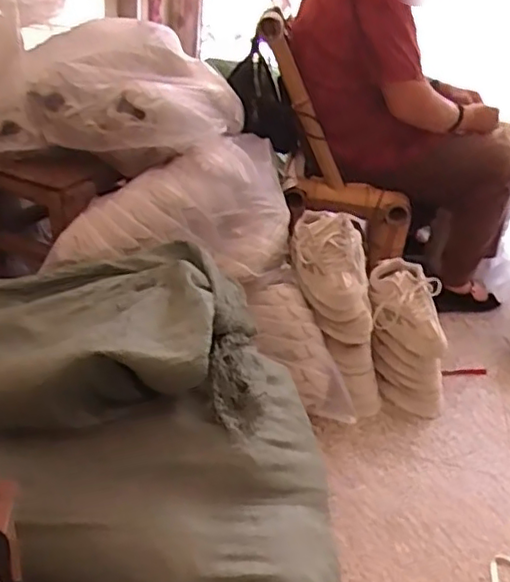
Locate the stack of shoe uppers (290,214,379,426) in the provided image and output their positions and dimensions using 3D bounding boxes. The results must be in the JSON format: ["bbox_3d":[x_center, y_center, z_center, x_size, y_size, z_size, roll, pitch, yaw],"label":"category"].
[{"bbox_3d":[0.182,0.055,1.313,0.121,0.438,0.111,-24,14,-38],"label":"stack of shoe uppers"}]

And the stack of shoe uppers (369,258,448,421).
[{"bbox_3d":[0.342,0.106,1.408,0.147,0.344,0.135,-15,12,-29],"label":"stack of shoe uppers"}]

